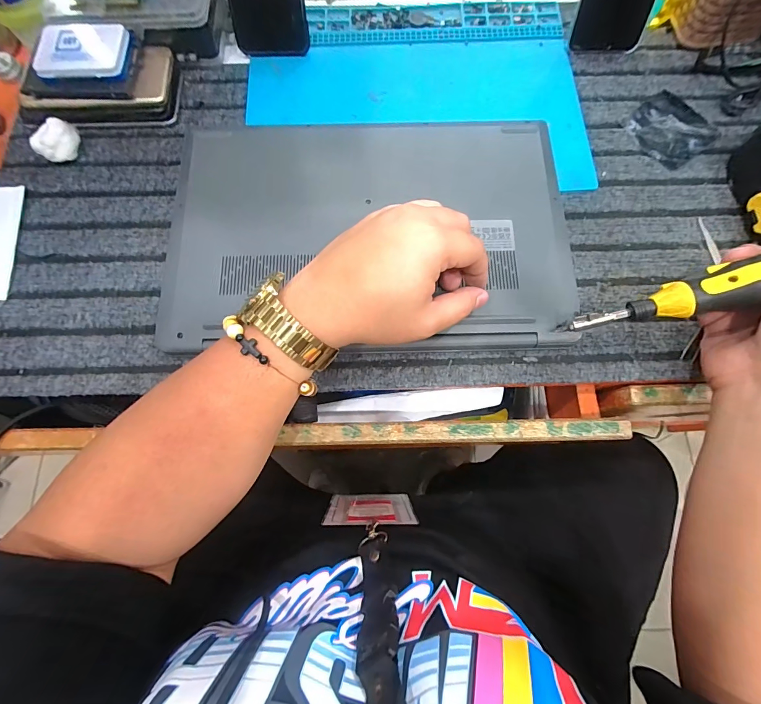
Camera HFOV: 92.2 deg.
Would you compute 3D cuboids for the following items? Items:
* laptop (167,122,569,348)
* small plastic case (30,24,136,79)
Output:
[{"bbox_3d":[-0.010,-0.112,0.329,0.351,0.016,0.222,-1,75,0],"label":"laptop"},{"bbox_3d":[-0.282,-0.284,0.348,0.081,0.013,0.068,3,73,0],"label":"small plastic case"}]

